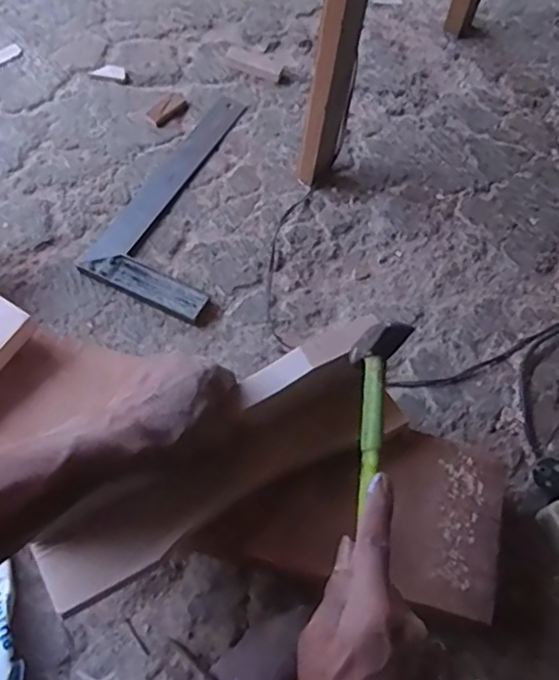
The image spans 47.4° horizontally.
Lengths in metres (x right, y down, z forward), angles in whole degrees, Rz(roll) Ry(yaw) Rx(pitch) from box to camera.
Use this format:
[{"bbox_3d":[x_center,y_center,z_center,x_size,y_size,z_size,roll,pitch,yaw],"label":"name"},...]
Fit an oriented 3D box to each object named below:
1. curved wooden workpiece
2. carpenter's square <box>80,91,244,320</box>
[{"bbox_3d":[-0.041,0.109,0.523,0.307,0.080,0.085,-34,68,-13],"label":"curved wooden workpiece"},{"bbox_3d":[-0.096,-0.189,0.809,0.154,0.014,0.350,23,61,9],"label":"carpenter's square"}]

